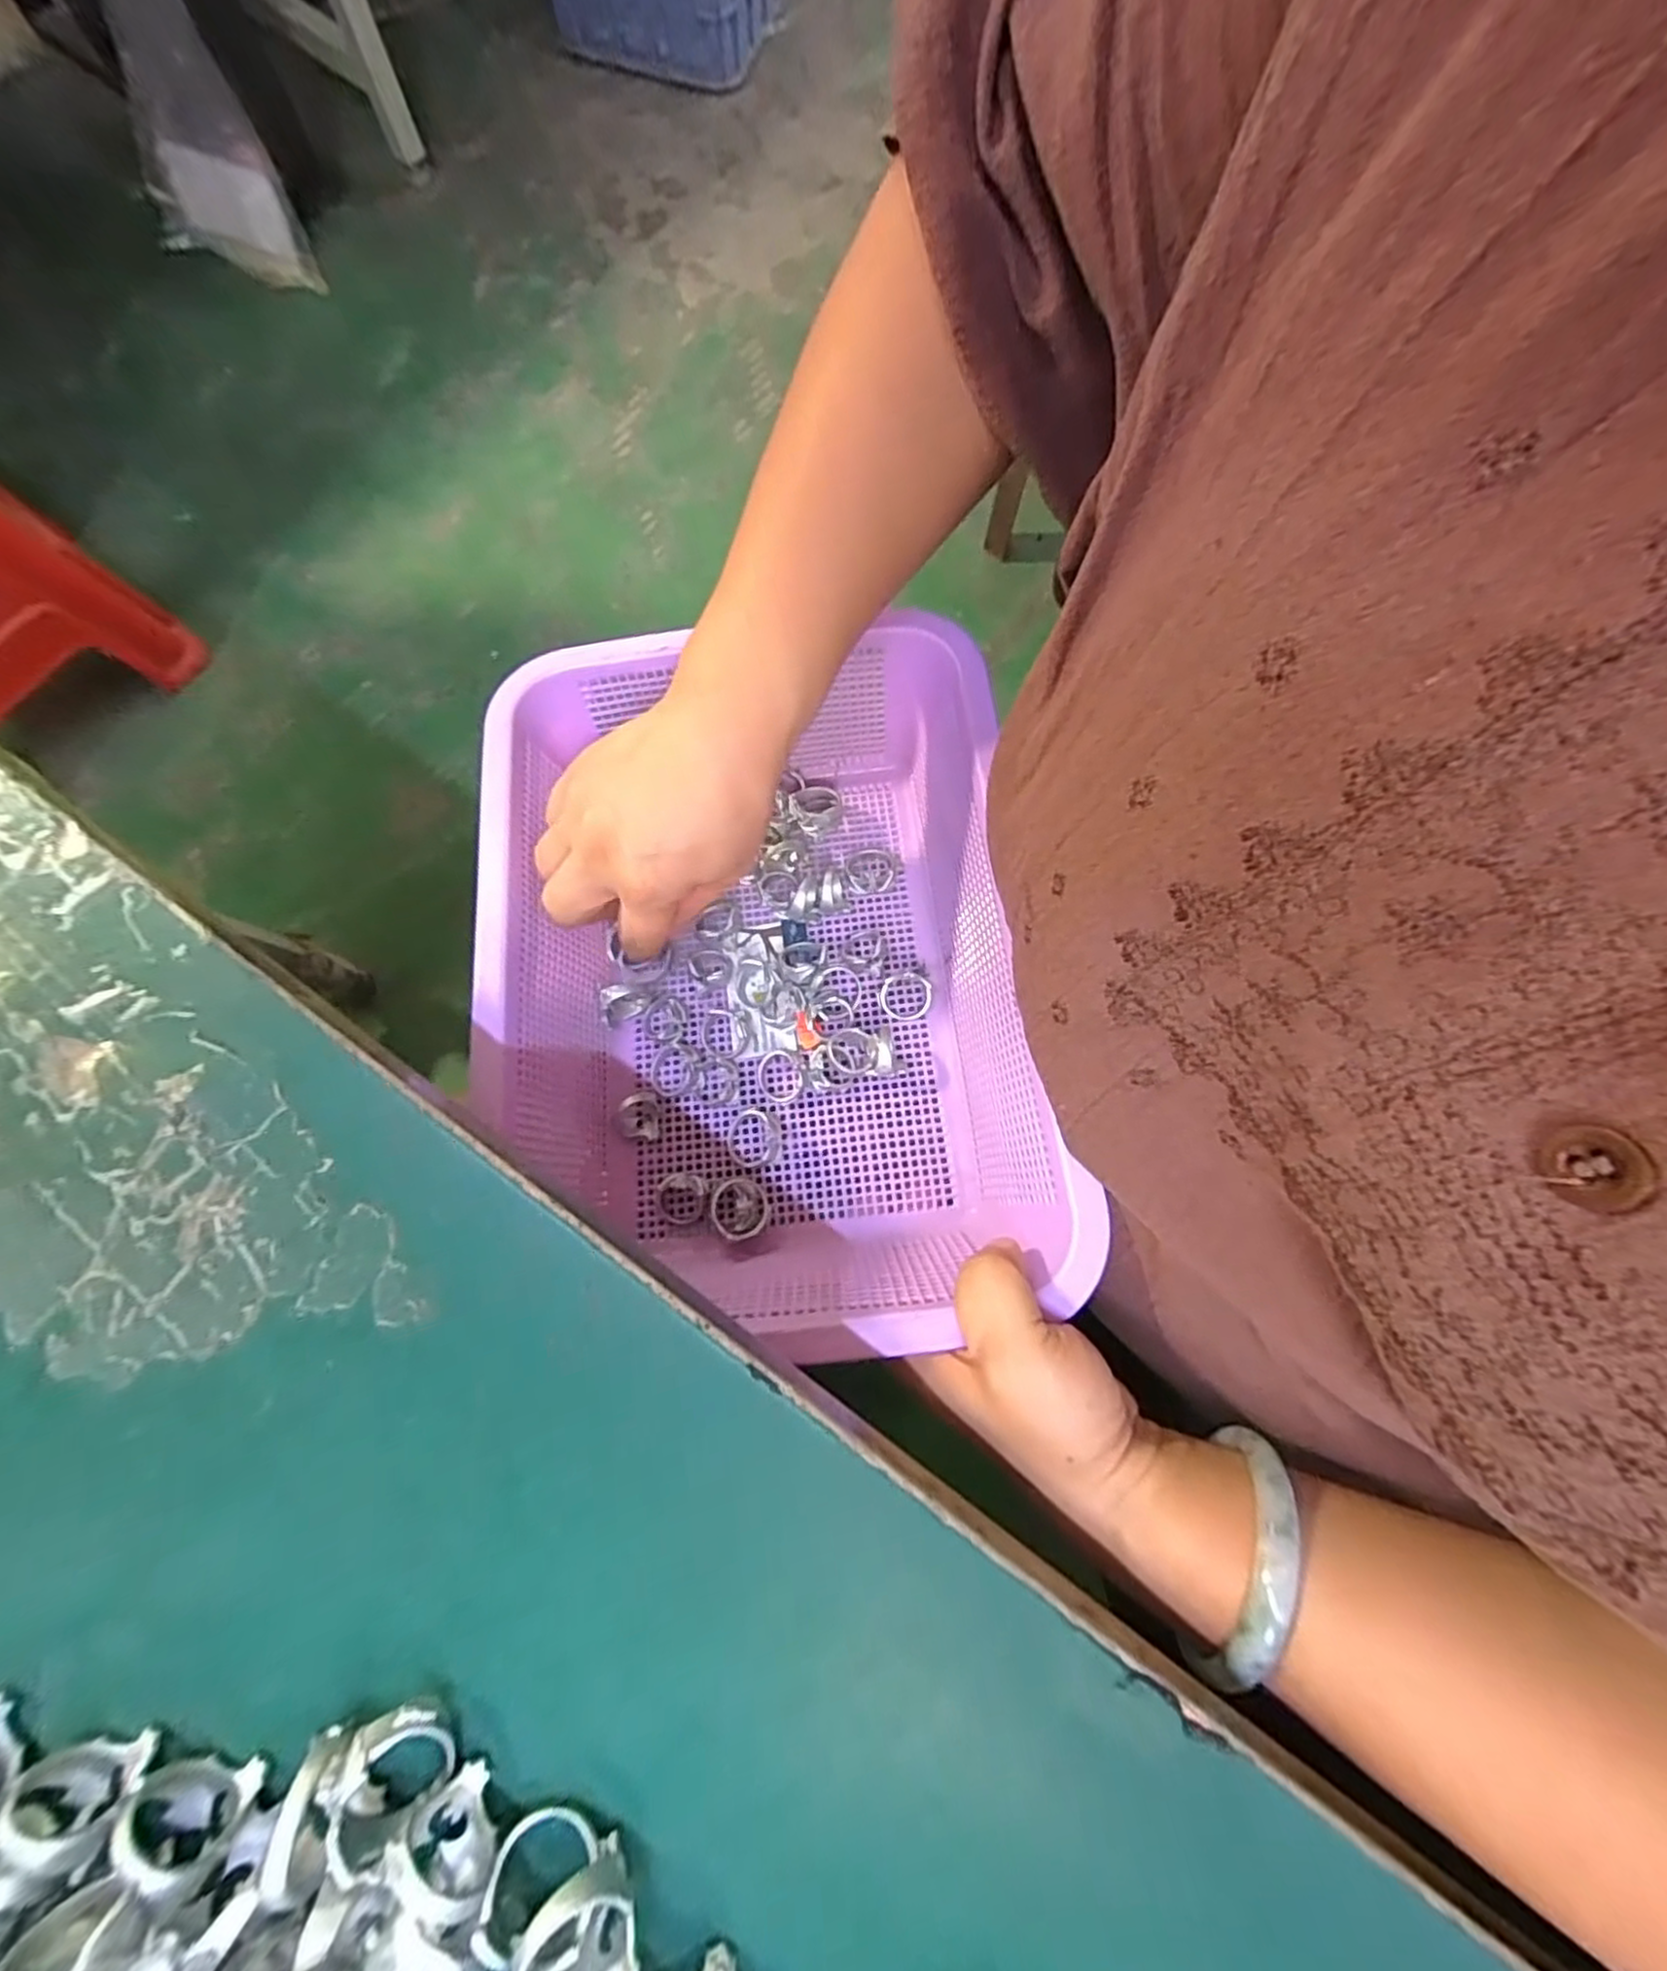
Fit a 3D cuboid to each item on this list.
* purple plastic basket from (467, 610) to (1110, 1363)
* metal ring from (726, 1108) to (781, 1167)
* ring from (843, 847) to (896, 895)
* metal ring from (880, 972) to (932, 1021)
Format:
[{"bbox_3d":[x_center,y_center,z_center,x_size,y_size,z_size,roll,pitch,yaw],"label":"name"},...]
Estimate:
[{"bbox_3d":[-0.033,-0.009,0.316,0.216,0.095,0.286,-4,77,-1],"label":"purple plastic basket"},{"bbox_3d":[-0.037,0.070,0.332,0.025,0.005,0.026,0,77,0],"label":"metal ring"},{"bbox_3d":[0.018,-0.059,0.369,0.027,0.007,0.026,-19,78,-4],"label":"ring"},{"bbox_3d":[0.035,0.005,0.349,0.025,0.007,0.024,-1,80,4],"label":"metal ring"}]

